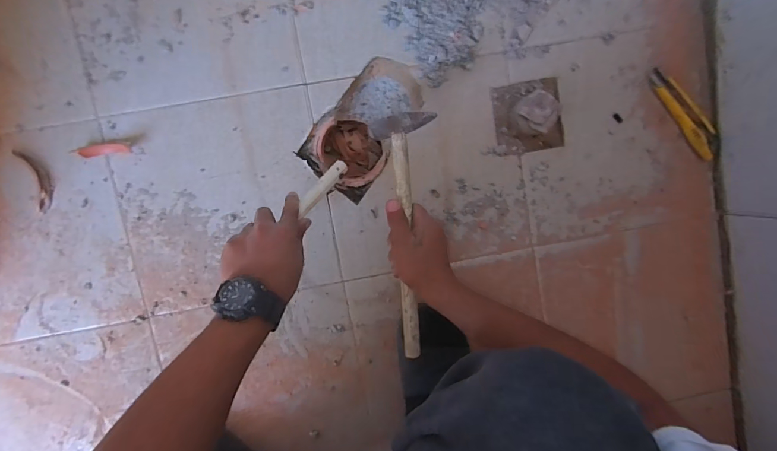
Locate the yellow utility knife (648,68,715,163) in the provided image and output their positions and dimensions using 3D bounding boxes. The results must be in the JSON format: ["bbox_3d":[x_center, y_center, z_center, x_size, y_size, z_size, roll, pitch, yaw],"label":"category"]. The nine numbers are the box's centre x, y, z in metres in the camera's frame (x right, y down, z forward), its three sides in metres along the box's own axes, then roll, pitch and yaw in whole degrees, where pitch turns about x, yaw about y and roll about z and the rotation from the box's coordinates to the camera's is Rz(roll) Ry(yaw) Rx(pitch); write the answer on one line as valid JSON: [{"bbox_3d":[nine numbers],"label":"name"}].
[{"bbox_3d":[0.443,-0.169,0.555,0.036,0.015,0.157,-39,96,1],"label":"yellow utility knife"}]

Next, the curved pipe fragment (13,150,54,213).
[{"bbox_3d":[-0.496,-0.066,0.526,0.031,0.005,0.090,-20,96,-1],"label":"curved pipe fragment"}]

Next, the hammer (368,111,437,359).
[{"bbox_3d":[0.021,0.019,0.482,0.075,0.057,0.316,-4,96,-3],"label":"hammer"}]

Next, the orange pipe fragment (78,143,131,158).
[{"bbox_3d":[-0.391,-0.105,0.515,0.068,0.010,0.015,-8,96,-2],"label":"orange pipe fragment"}]

